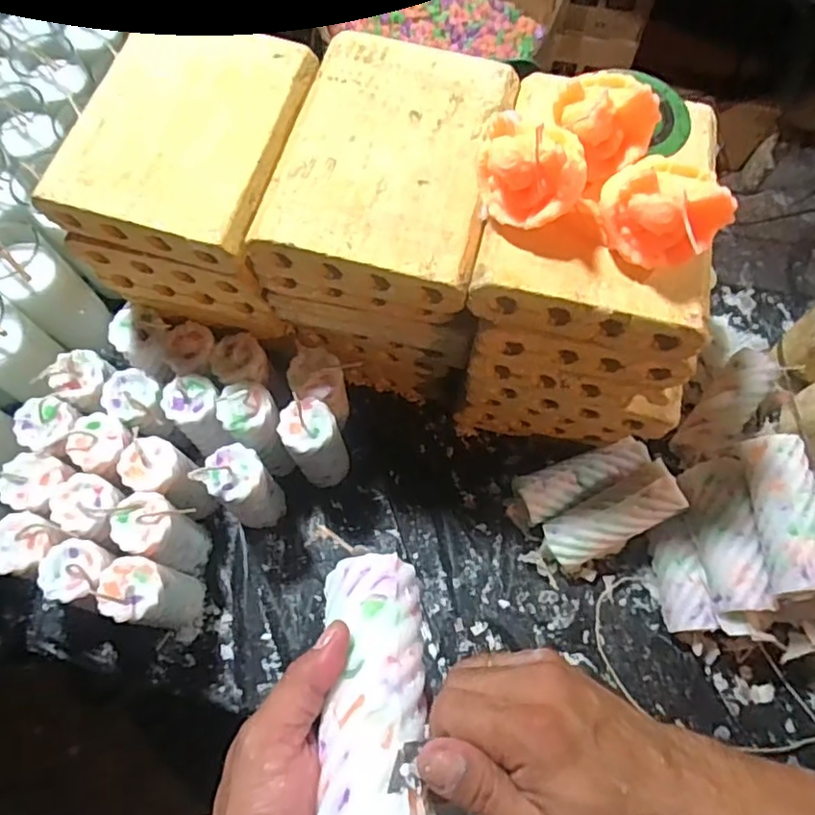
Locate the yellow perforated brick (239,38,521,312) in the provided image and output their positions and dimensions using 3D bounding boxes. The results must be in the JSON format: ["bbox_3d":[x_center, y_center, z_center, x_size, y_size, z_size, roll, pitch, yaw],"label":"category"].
[{"bbox_3d":[-0.014,-0.179,0.485,0.162,0.086,0.205,14,68,5],"label":"yellow perforated brick"}]

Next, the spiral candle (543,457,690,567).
[{"bbox_3d":[0.199,0.109,0.594,0.141,0.040,0.053,-35,69,15],"label":"spiral candle"}]

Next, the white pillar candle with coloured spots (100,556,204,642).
[{"bbox_3d":[-0.229,0.175,0.554,0.052,0.138,0.055,0,67,0],"label":"white pillar candle with coloured spots"}]

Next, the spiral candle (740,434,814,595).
[{"bbox_3d":[0.330,0.092,0.529,0.042,0.044,0.136,-1,67,-1],"label":"spiral candle"}]

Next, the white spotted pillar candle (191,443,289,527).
[{"bbox_3d":[-0.154,0.075,0.579,0.051,0.157,0.048,0,67,0],"label":"white spotted pillar candle"}]

